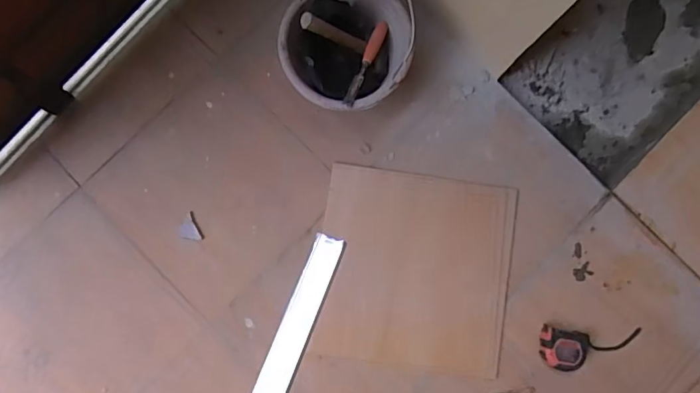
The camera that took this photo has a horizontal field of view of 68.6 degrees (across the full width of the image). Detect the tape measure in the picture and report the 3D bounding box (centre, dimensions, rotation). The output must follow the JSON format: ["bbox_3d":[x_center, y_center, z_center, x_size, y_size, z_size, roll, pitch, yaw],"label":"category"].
[{"bbox_3d":[0.502,0.316,1.062,0.218,0.049,0.087,2,84,-2],"label":"tape measure"}]

